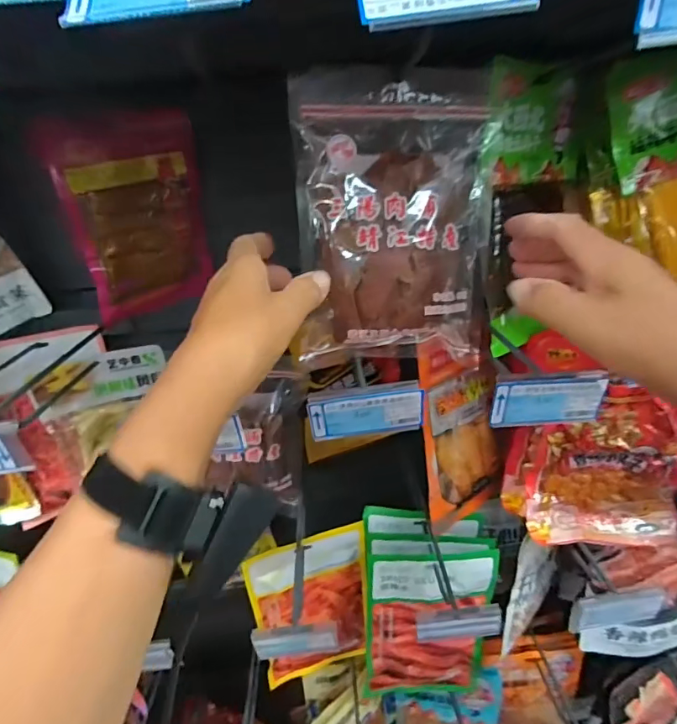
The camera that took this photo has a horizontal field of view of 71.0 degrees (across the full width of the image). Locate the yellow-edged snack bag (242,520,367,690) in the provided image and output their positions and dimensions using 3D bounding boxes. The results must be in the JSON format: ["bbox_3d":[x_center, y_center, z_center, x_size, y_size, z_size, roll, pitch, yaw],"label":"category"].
[{"bbox_3d":[-0.031,0.339,0.654,0.157,0.231,0.032,-14,28,-15],"label":"yellow-edged snack bag"}]

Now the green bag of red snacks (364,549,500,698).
[{"bbox_3d":[0.116,0.345,0.611,0.166,0.241,0.049,-7,27,-3],"label":"green bag of red snacks"}]

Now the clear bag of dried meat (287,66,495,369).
[{"bbox_3d":[0.050,-0.122,0.408,0.167,0.238,0.039,-4,9,-10],"label":"clear bag of dried meat"}]

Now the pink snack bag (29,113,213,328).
[{"bbox_3d":[-0.232,-0.170,0.557,0.150,0.208,0.028,-24,33,-32],"label":"pink snack bag"}]

